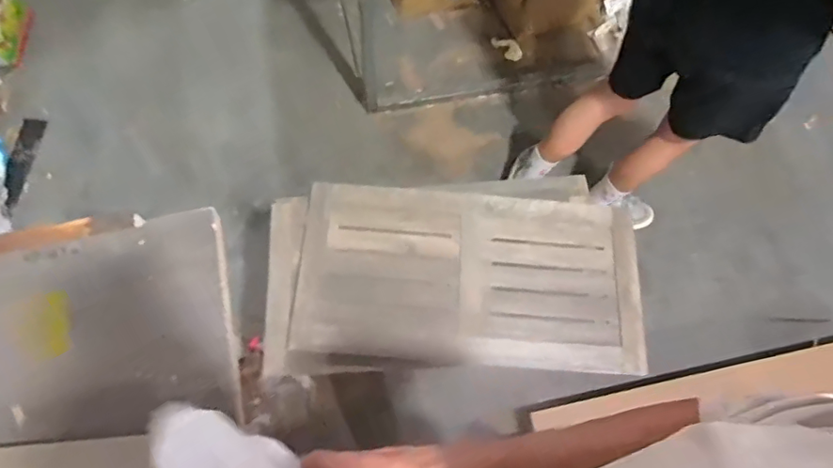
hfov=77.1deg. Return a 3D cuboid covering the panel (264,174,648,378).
[{"bbox_3d":[0.081,0.081,1.164,0.801,0.066,0.438,-1,68,-4],"label":"panel"}]

